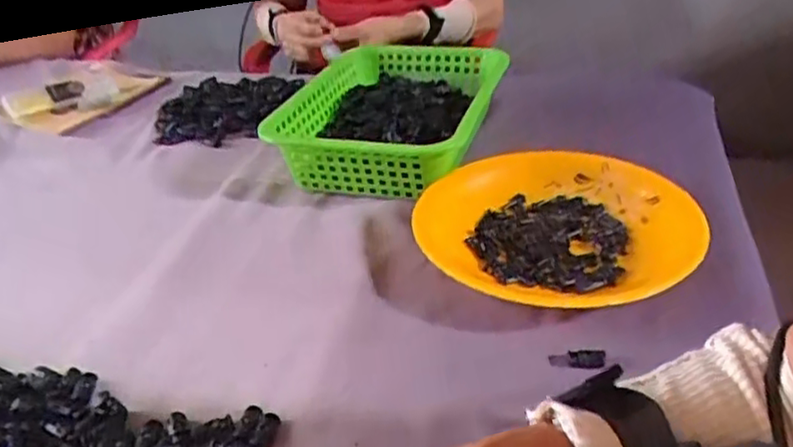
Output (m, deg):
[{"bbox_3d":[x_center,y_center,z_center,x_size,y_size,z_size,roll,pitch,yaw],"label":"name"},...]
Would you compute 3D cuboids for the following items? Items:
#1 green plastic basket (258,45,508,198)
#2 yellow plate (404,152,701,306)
[{"bbox_3d":[0.000,-0.135,0.796,0.216,0.077,0.338,7,34,18],"label":"green plastic basket"},{"bbox_3d":[0.148,-0.001,0.603,0.235,0.038,0.238,-4,32,2],"label":"yellow plate"}]

